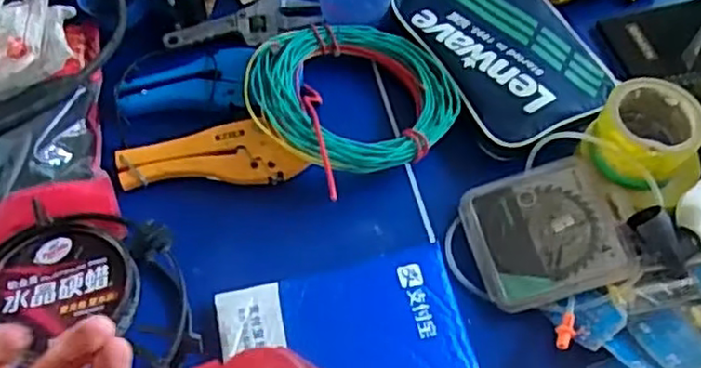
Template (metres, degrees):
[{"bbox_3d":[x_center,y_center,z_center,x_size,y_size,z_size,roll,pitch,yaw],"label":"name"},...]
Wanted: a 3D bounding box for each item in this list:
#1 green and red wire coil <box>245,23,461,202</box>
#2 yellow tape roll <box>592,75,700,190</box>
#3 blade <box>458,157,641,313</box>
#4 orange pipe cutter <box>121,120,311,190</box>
[{"bbox_3d":[0.001,-0.107,0.765,0.222,0.075,0.213,1,59,-1],"label":"green and red wire coil"},{"bbox_3d":[0.304,-0.049,0.713,0.105,0.068,0.097,1,59,-1],"label":"yellow tape roll"},{"bbox_3d":[0.198,0.049,0.707,0.143,0.010,0.142,-18,60,5],"label":"blade"},{"bbox_3d":[-0.151,-0.033,0.753,0.193,0.018,0.073,-4,59,-4],"label":"orange pipe cutter"}]

